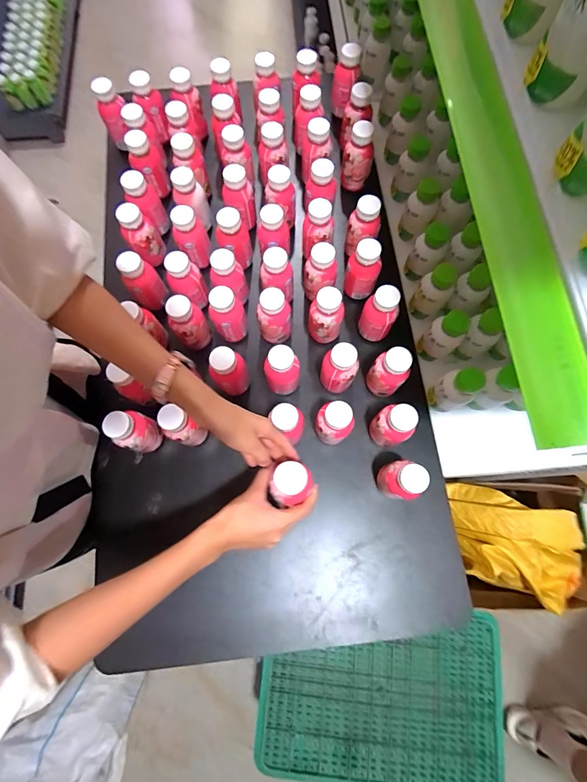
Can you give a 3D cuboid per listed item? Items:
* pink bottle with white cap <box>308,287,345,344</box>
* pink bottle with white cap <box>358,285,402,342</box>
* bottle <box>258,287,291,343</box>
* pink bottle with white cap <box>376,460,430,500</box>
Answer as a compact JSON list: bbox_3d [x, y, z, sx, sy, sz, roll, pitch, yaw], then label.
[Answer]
[{"bbox_3d":[0.055,-0.128,0.634,0.059,0.115,0.050,12,75,4],"label":"pink bottle with white cap"},{"bbox_3d":[0.146,-0.132,0.634,0.059,0.109,0.058,0,74,0],"label":"pink bottle with white cap"},{"bbox_3d":[-0.032,-0.124,0.634,0.059,0.110,0.052,-12,75,-3],"label":"bottle"},{"bbox_3d":[0.160,0.139,0.572,0.049,0.139,0.054,2,74,1],"label":"pink bottle with white cap"}]

